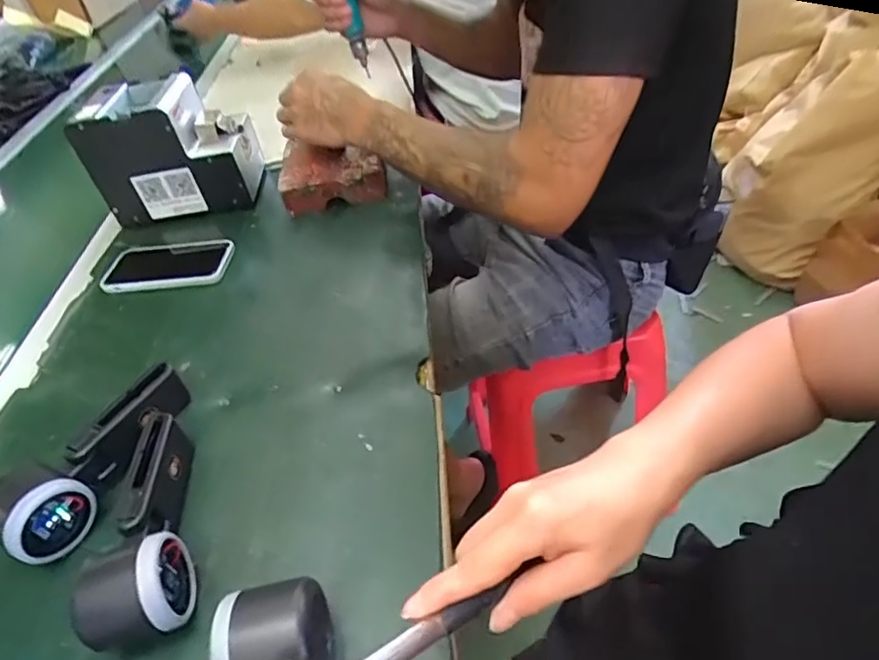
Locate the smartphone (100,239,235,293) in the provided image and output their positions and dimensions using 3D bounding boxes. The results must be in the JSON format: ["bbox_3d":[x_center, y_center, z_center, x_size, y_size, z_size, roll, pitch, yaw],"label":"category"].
[{"bbox_3d":[-0.316,-0.076,0.661,0.145,0.012,0.077,-3,49,7],"label":"smartphone"}]

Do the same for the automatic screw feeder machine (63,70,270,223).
[{"bbox_3d":[-0.344,-0.237,0.744,0.175,0.148,0.127,-8,44,5],"label":"automatic screw feeder machine"}]

